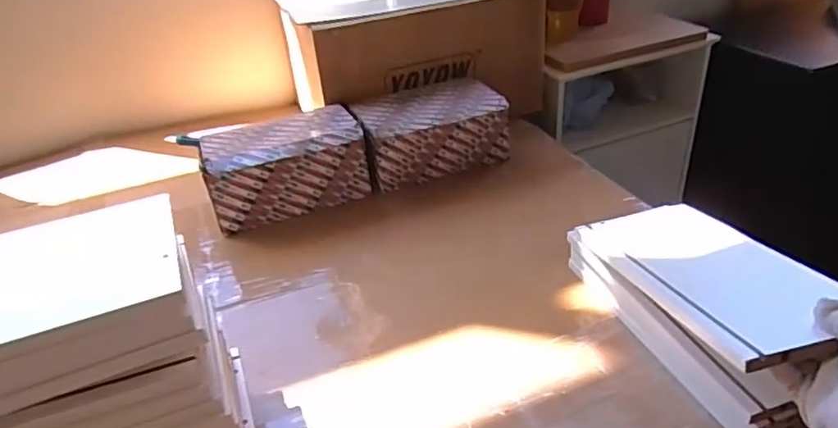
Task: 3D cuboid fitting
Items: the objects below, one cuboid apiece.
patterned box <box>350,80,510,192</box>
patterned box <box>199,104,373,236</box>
[{"bbox_3d":[0.014,-0.140,1.004,0.244,0.109,0.157,-14,32,-16],"label":"patterned box"},{"bbox_3d":[-0.208,-0.078,0.928,0.239,0.113,0.148,-17,33,-20],"label":"patterned box"}]

